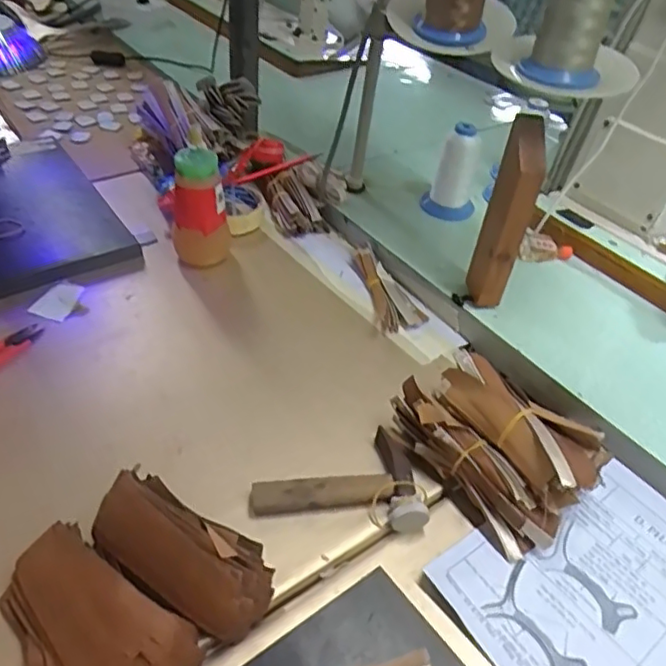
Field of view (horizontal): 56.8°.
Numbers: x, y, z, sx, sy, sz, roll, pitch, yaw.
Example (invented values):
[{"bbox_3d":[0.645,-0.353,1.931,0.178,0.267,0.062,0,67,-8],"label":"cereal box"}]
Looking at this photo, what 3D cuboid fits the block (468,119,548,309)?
[{"bbox_3d":[0.170,-0.108,0.609,0.043,0.195,0.050,14,44,12],"label":"block"}]

